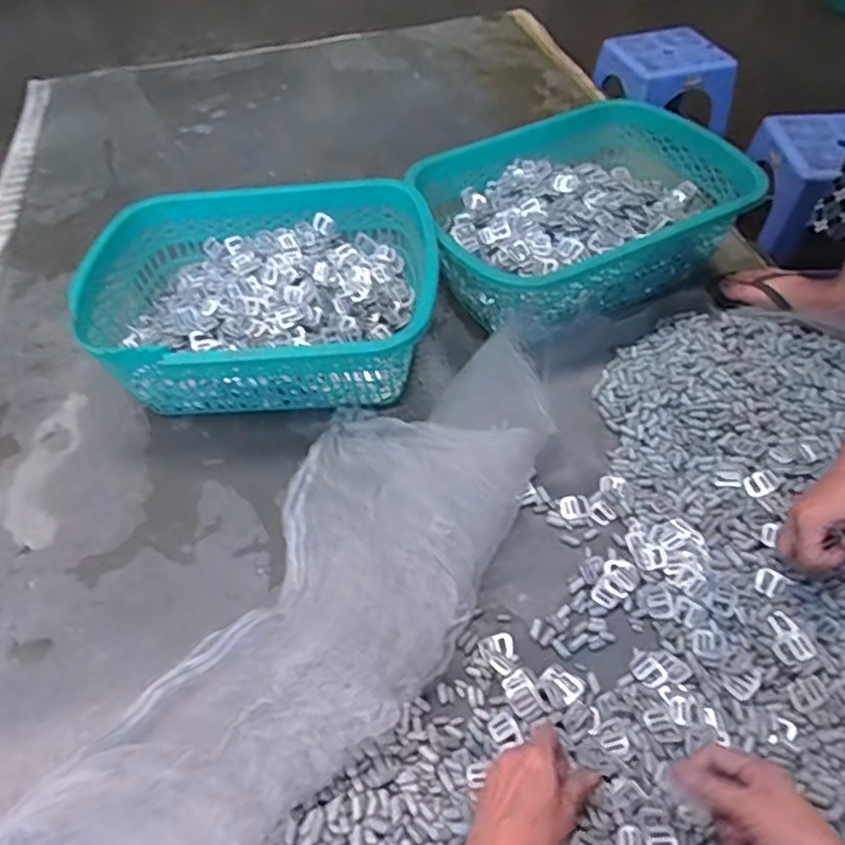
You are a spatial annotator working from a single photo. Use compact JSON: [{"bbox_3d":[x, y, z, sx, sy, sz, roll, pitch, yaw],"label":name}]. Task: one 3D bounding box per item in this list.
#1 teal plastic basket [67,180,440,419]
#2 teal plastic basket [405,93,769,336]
[{"bbox_3d":[-0.212,-0.167,0.863,0.448,0.155,0.340,-1,51,2],"label":"teal plastic basket"},{"bbox_3d":[0.212,-0.319,0.939,0.428,0.145,0.340,-22,54,-15],"label":"teal plastic basket"}]

